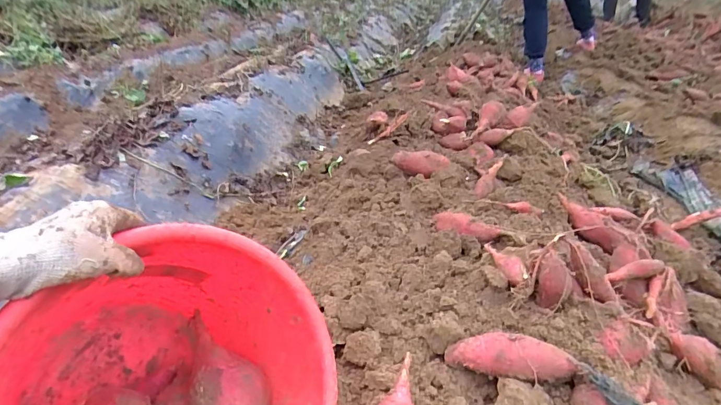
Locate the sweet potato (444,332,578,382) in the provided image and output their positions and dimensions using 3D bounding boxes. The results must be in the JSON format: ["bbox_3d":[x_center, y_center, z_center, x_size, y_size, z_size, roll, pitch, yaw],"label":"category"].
[{"bbox_3d":[0.194,0.207,0.545,0.154,0.054,0.047,7,30,16],"label":"sweet potato"}]

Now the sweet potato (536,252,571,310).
[{"bbox_3d":[0.280,0.115,0.602,0.048,0.071,0.046,15,32,27],"label":"sweet potato"}]

